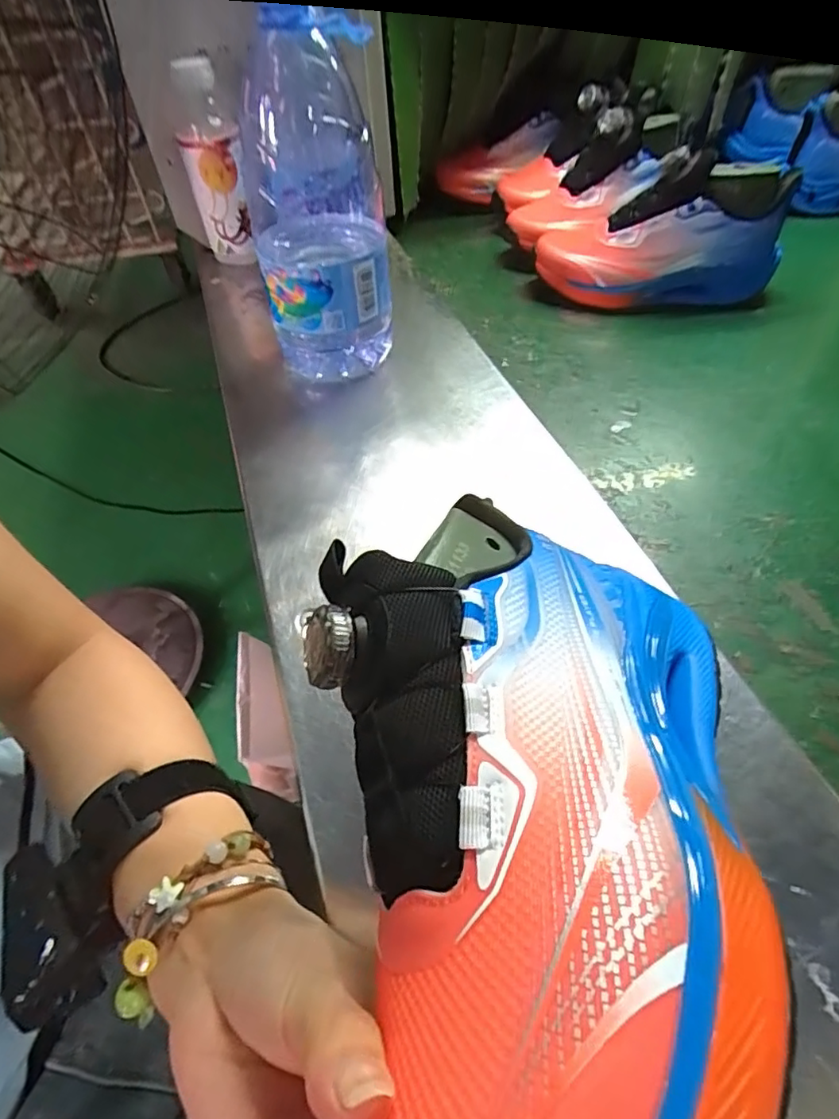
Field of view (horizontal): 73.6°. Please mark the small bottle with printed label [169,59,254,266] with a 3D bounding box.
[{"bbox_3d":[-0.210,-0.399,0.577,0.054,0.166,0.057,-21,52,-13],"label":"small bottle with printed label"}]

